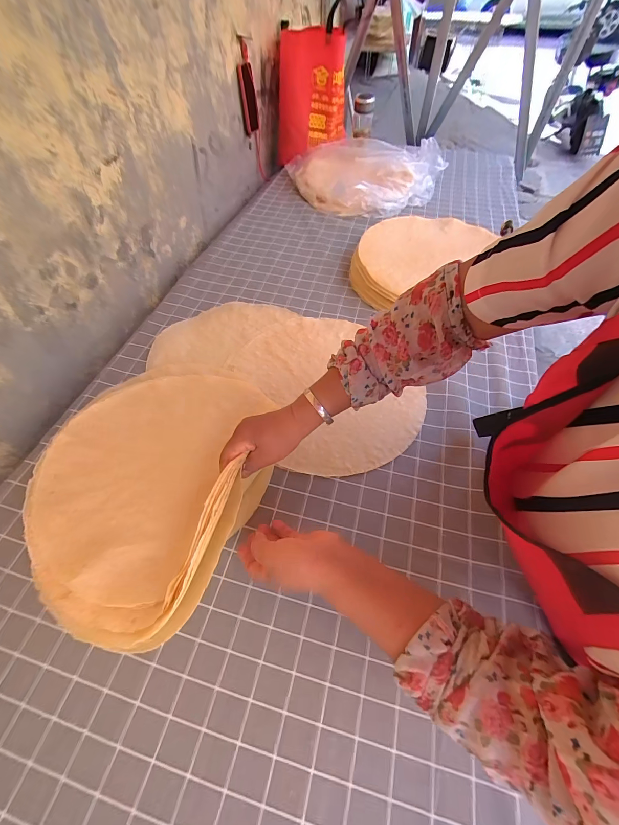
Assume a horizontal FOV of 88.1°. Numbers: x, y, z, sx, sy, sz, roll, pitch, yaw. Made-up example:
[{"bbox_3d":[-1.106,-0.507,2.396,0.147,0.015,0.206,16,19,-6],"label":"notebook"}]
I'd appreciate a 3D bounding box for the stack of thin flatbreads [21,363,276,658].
[{"bbox_3d":[-0.218,0.067,0.453,0.323,0.102,0.409,13,58,9],"label":"stack of thin flatbreads"}]

